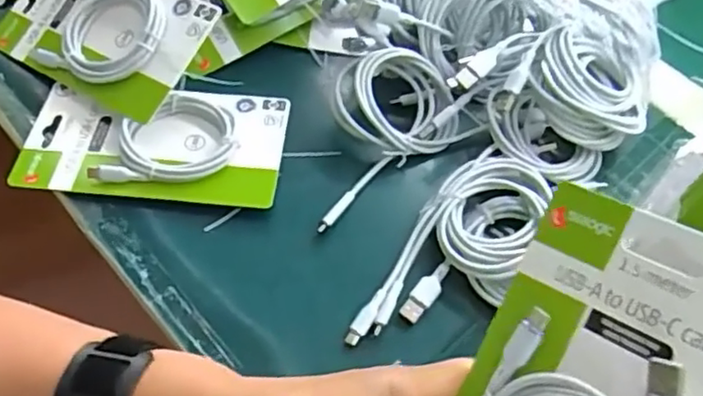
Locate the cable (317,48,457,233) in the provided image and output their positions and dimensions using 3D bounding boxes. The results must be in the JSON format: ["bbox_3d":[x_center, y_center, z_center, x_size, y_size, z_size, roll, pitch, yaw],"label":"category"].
[{"bbox_3d":[0.031,-0.045,0.445,0.093,0.038,0.132,5,57,-1],"label":"cable"}]

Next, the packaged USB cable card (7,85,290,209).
[{"bbox_3d":[-0.141,-0.042,0.458,0.179,0.013,0.098,6,57,-2],"label":"packaged USB cable card"}]

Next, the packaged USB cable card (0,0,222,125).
[{"bbox_3d":[-0.193,-0.130,0.481,0.180,0.017,0.098,26,83,23],"label":"packaged USB cable card"}]

